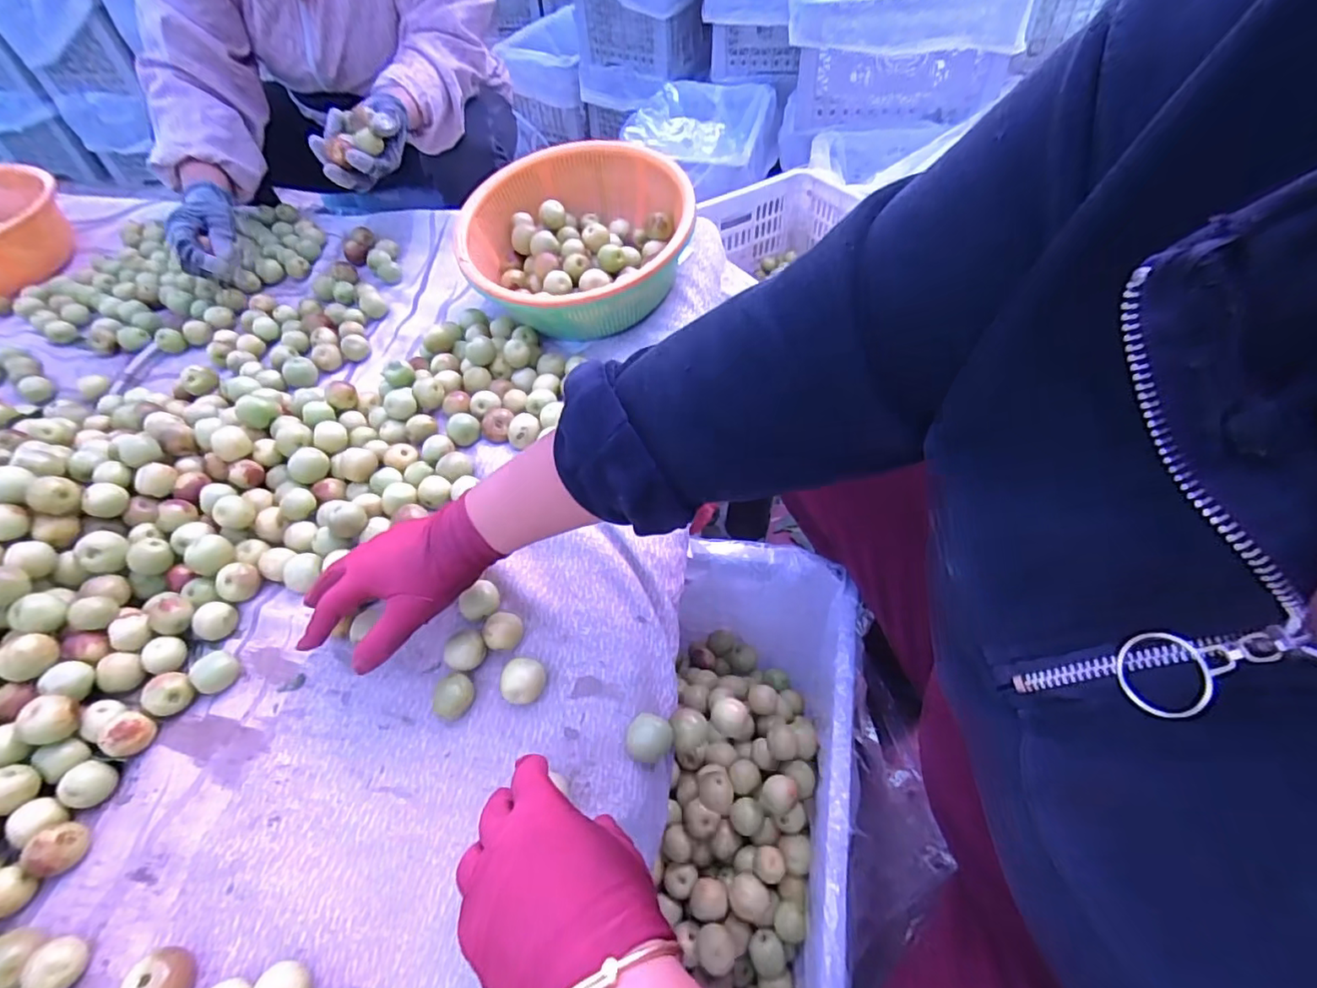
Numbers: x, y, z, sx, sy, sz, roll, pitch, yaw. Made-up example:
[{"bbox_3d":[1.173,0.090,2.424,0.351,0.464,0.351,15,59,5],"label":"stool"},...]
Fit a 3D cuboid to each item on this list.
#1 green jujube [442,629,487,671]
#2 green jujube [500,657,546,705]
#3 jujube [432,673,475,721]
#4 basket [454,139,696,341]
[{"bbox_3d":[-0.141,0.116,0.428,0.024,0.023,0.028,19,55,15],"label":"green jujube"},{"bbox_3d":[-0.094,0.132,0.407,0.030,0.025,0.027,-31,58,-20],"label":"green jujube"},{"bbox_3d":[-0.145,0.143,0.413,0.029,0.019,0.024,-36,60,-23],"label":"jujube"},{"bbox_3d":[-0.094,-0.292,0.676,0.253,0.107,0.250,-6,53,-3],"label":"basket"}]

